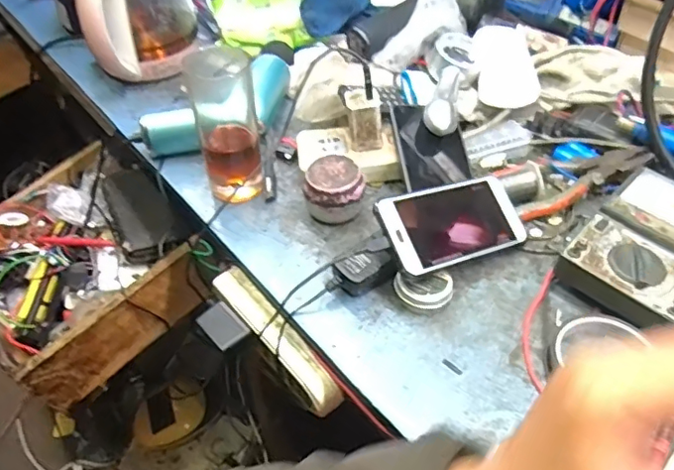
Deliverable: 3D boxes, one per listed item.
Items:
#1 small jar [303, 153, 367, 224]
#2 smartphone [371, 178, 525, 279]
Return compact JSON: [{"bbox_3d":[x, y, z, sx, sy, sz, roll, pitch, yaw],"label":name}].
[{"bbox_3d":[-0.002,-0.045,0.577,0.061,0.047,0.057,-1,44,1],"label":"small jar"},{"bbox_3d":[0.109,-0.010,0.530,0.154,0.013,0.076,-15,74,-31],"label":"smartphone"}]

